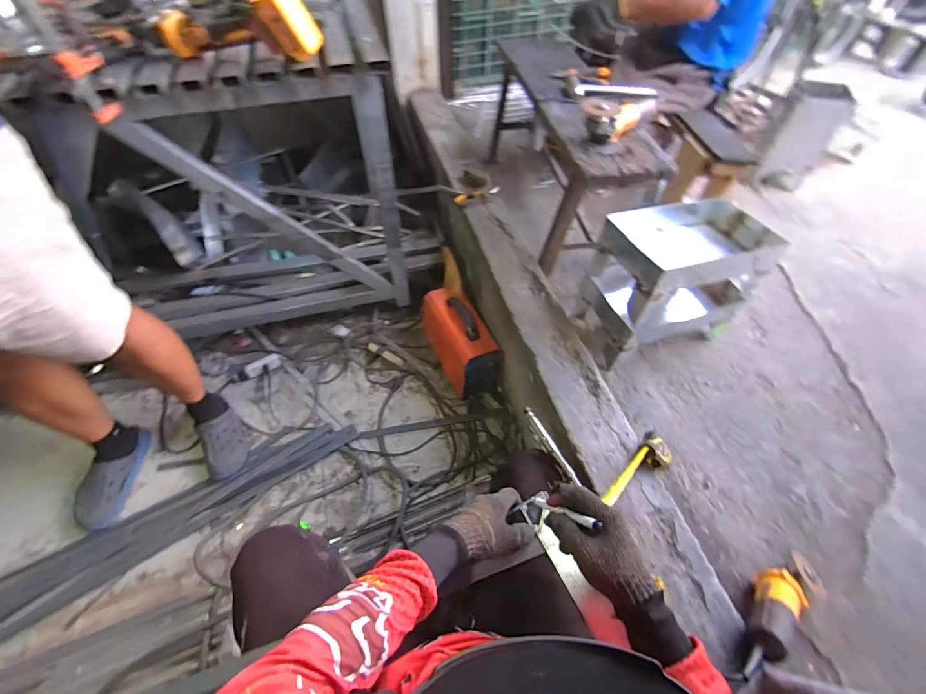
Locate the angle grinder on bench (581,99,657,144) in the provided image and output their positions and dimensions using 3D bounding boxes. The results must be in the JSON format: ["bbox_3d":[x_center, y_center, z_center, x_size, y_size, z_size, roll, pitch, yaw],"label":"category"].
[{"bbox_3d":[0.403,-0.599,1.048,0.083,0.097,0.272,39,61,25],"label":"angle grinder on bench"}]

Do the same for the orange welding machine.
[{"bbox_3d":[-0.009,-0.011,1.341,0.154,0.241,0.323,-23,56,-18],"label":"orange welding machine"}]

